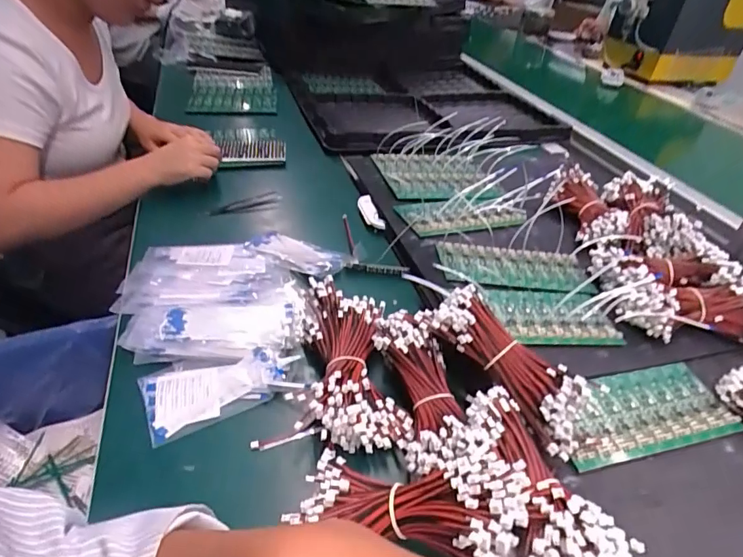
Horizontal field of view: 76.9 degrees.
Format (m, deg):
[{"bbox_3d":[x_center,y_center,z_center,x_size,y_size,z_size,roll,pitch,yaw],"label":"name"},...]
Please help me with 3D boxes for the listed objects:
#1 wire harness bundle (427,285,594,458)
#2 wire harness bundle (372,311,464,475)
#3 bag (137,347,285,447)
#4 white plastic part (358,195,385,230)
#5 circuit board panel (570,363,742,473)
[{"bbox_3d":[0.130,0.076,0.423,0.067,0.065,0.174,-31,66,-30],"label":"wire harness bundle"},{"bbox_3d":[0.043,0.094,0.426,0.069,0.045,0.161,-3,41,-11],"label":"wire harness bundle"},{"bbox_3d":[-0.152,0.105,0.456,0.127,0.016,0.078,-15,42,-23],"label":"bag"},{"bbox_3d":[-0.003,-0.102,0.711,0.023,0.018,0.081,-11,41,-19],"label":"white plastic part"},{"bbox_3d":[0.260,0.128,0.455,0.195,0.009,0.085,-5,42,-16],"label":"circuit board panel"}]

